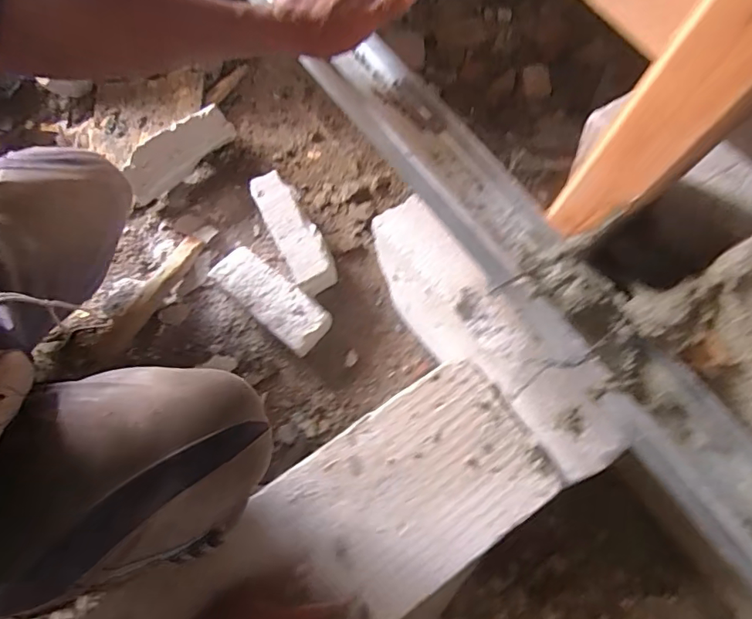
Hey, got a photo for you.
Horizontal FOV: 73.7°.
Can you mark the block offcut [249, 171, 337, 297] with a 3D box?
[{"bbox_3d":[-0.127,-0.115,0.787,0.065,0.073,0.195,-27,75,-9],"label":"block offcut"}]

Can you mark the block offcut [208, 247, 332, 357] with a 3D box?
[{"bbox_3d":[-0.162,-0.015,0.775,0.200,0.052,0.075,39,75,11],"label":"block offcut"}]

